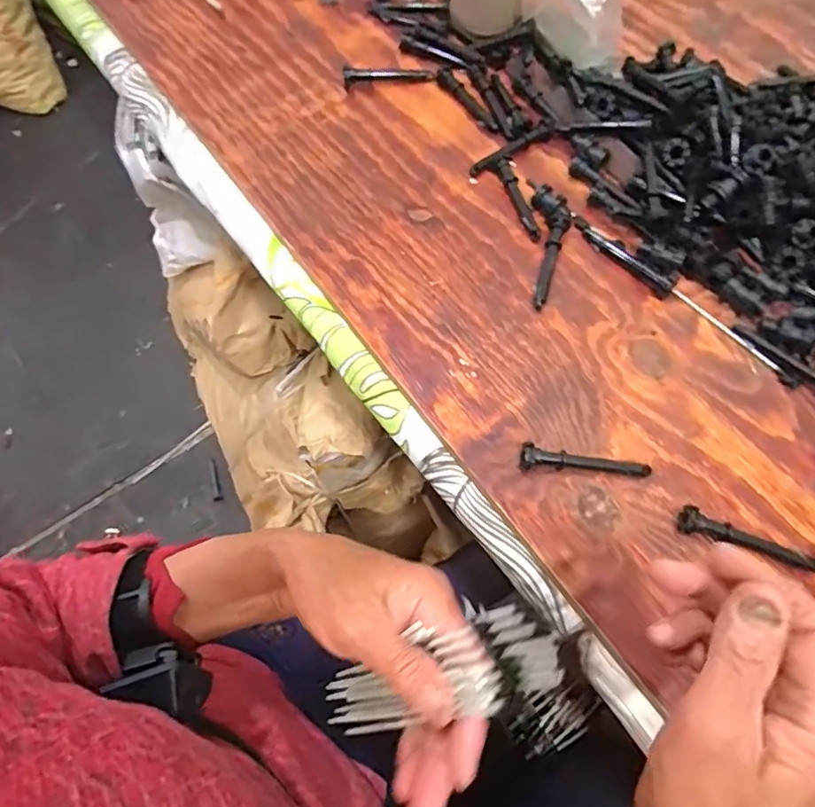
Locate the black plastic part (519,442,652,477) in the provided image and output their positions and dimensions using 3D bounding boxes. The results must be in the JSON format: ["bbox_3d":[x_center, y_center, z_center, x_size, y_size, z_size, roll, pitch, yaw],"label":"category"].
[{"bbox_3d":[0.132,0.044,0.407,0.096,0.017,0.016,4,65,3],"label":"black plastic part"}]

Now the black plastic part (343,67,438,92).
[{"bbox_3d":[-0.020,-0.351,0.587,0.095,0.015,0.022,-4,65,-1],"label":"black plastic part"}]

